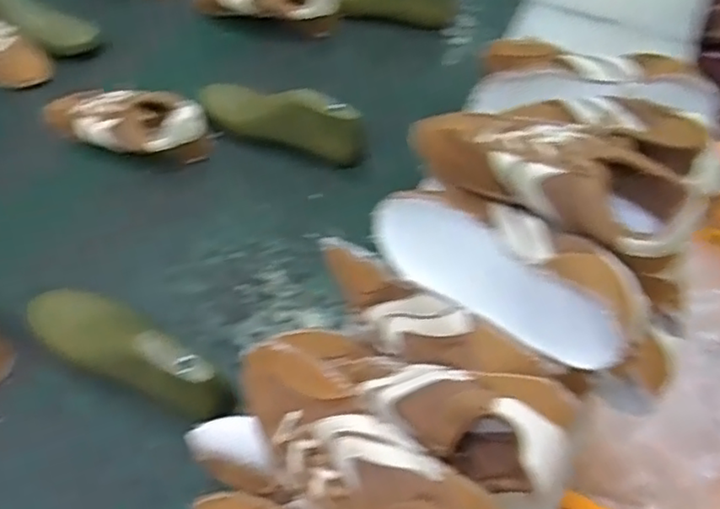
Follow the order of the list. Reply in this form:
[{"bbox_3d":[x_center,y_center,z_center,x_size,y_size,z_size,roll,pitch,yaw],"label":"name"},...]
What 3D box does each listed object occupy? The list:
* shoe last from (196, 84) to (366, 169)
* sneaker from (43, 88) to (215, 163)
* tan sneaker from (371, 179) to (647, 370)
[{"bbox_3d":[-0.101,-0.175,0.819,0.225,0.069,0.062,16,56,11],"label":"shoe last"},{"bbox_3d":[-0.299,-0.170,0.831,0.225,0.068,0.082,13,55,8],"label":"sneaker"},{"bbox_3d":[0.106,0.009,0.507,0.076,0.065,0.235,-40,46,-25],"label":"tan sneaker"}]

